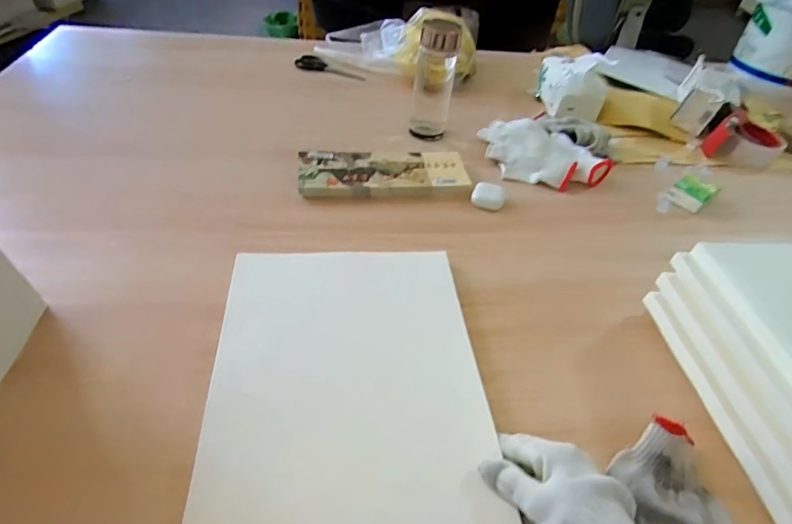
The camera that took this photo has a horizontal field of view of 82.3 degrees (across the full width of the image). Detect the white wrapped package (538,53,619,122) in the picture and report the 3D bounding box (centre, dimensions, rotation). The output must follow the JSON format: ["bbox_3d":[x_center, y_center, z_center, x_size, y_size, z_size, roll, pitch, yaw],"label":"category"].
[{"bbox_3d":[0.365,-0.366,0.926,0.114,0.097,0.145,5,44,-2],"label":"white wrapped package"}]

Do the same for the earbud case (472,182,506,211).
[{"bbox_3d":[0.142,-0.101,0.694,0.047,0.029,0.026,11,44,4],"label":"earbud case"}]

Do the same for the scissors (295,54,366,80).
[{"bbox_3d":[-0.147,-0.438,1.016,0.151,0.009,0.059,7,57,-12],"label":"scissors"}]

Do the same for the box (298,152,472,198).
[{"bbox_3d":[-0.018,-0.139,0.712,0.259,0.020,0.094,-2,45,-10],"label":"box"}]

